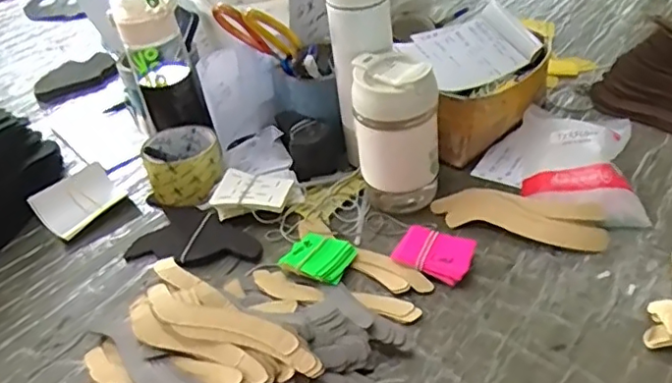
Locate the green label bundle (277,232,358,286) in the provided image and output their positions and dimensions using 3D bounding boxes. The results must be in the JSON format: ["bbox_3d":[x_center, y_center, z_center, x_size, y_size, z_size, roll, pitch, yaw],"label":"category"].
[{"bbox_3d":[-0.018,0.065,0.578,0.062,0.016,0.060,10,42,23],"label":"green label bundle"}]

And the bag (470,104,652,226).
[{"bbox_3d":[0.243,-0.037,0.639,0.175,0.042,0.149,11,43,24],"label":"bag"}]

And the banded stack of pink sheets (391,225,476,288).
[{"bbox_3d":[0.093,0.059,0.563,0.071,0.019,0.047,14,44,26],"label":"banded stack of pink sheets"}]

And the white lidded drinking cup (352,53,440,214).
[{"bbox_3d":[0.059,-0.057,0.605,0.073,0.149,0.073,-21,40,-14],"label":"white lidded drinking cup"}]

